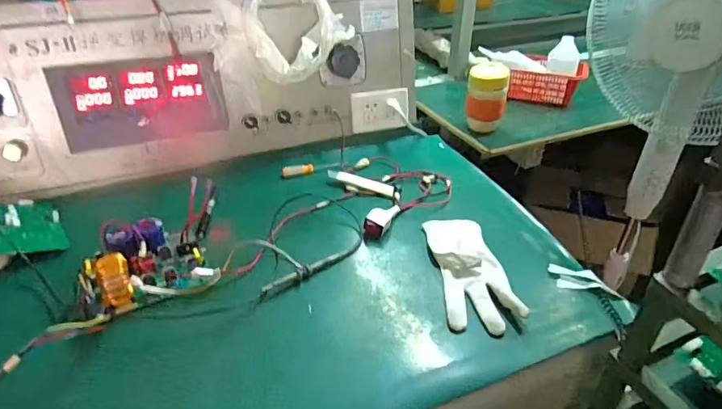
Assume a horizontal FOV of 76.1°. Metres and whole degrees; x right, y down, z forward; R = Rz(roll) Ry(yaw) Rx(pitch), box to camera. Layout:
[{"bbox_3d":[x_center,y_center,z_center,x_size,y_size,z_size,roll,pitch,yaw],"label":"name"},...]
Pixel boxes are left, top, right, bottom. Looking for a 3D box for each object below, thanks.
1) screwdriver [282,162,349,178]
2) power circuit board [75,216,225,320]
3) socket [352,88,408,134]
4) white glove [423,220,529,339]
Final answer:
[{"bbox_3d":[-0.084,-0.069,0.848,0.123,0.015,0.015,-12,36,-17],"label":"screwdriver"},{"bbox_3d":[-0.285,0.071,0.605,0.156,0.052,0.126,-18,38,-25],"label":"power circuit board"},{"bbox_3d":[0.040,-0.183,0.898,0.120,0.074,0.010,-10,16,-15],"label":"socket"},{"bbox_3d":[0.147,0.080,0.629,0.088,0.022,0.211,-1,34,-3],"label":"white glove"}]

